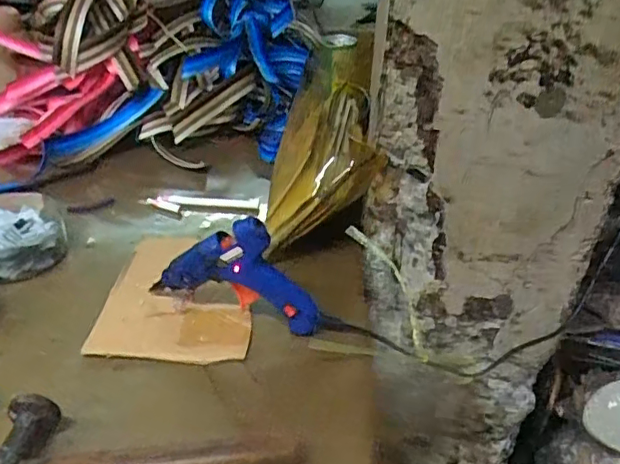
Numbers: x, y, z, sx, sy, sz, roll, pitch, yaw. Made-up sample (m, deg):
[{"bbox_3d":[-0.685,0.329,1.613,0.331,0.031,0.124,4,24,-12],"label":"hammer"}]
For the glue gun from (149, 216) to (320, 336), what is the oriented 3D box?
[{"bbox_3d":[-0.063,0.031,0.472,0.142,0.089,0.022,9,33,10],"label":"glue gun"}]

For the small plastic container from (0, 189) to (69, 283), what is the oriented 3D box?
[{"bbox_3d":[-0.286,0.002,0.557,0.098,0.038,0.113,-13,35,-23],"label":"small plastic container"}]

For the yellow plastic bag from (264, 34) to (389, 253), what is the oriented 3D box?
[{"bbox_3d":[0.018,-0.131,0.696,0.108,0.117,0.400,3,32,1],"label":"yellow plastic bag"}]

